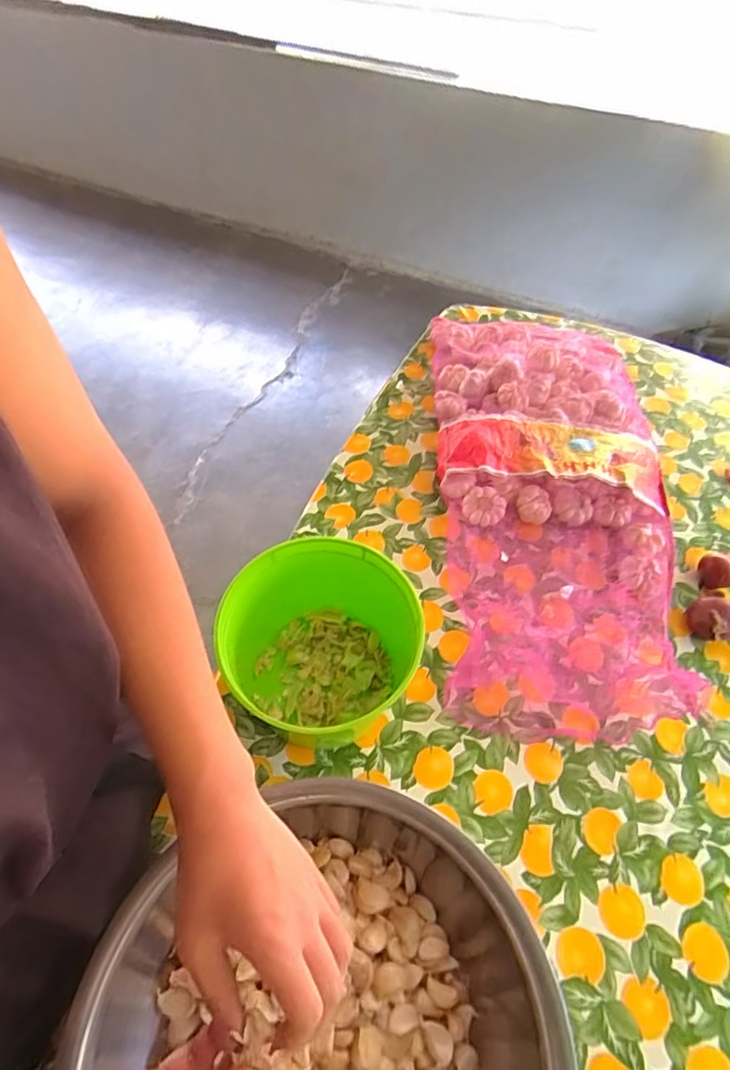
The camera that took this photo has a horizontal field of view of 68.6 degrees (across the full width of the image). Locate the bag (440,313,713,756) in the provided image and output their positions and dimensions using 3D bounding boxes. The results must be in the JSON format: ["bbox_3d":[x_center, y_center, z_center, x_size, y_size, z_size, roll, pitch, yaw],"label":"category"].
[{"bbox_3d":[0.301,-0.091,0.854,0.364,0.080,0.788,4,55,-1],"label":"bag"}]

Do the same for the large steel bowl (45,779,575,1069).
[{"bbox_3d":[-0.024,0.422,0.449,0.351,0.131,0.372,2,55,-3],"label":"large steel bowl"}]

